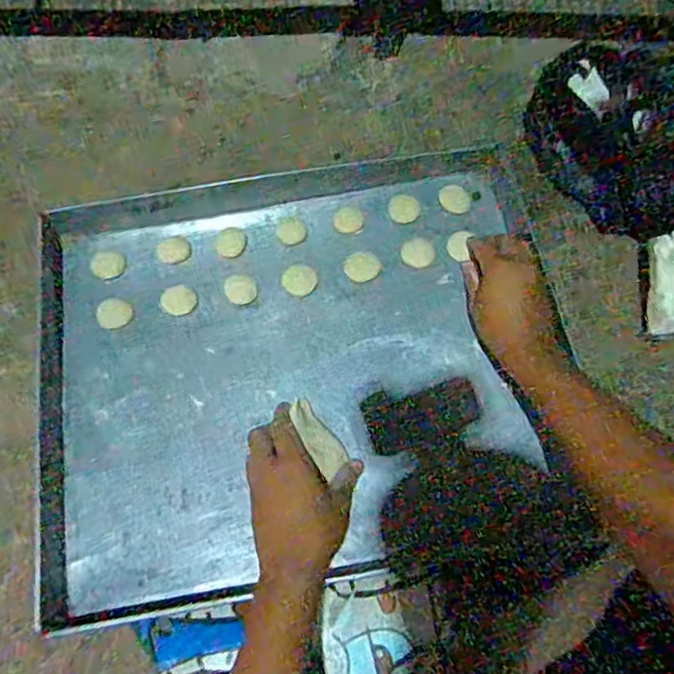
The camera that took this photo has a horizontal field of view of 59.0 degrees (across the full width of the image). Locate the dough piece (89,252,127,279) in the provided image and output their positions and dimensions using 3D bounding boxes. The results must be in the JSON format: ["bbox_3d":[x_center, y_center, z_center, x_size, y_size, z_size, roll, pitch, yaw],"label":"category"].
[{"bbox_3d":[-0.250,-0.079,0.651,0.036,0.007,0.032,5,69,2],"label":"dough piece"}]

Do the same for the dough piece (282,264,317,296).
[{"bbox_3d":[-0.041,-0.063,0.651,0.036,0.004,0.037,0,69,0],"label":"dough piece"}]

